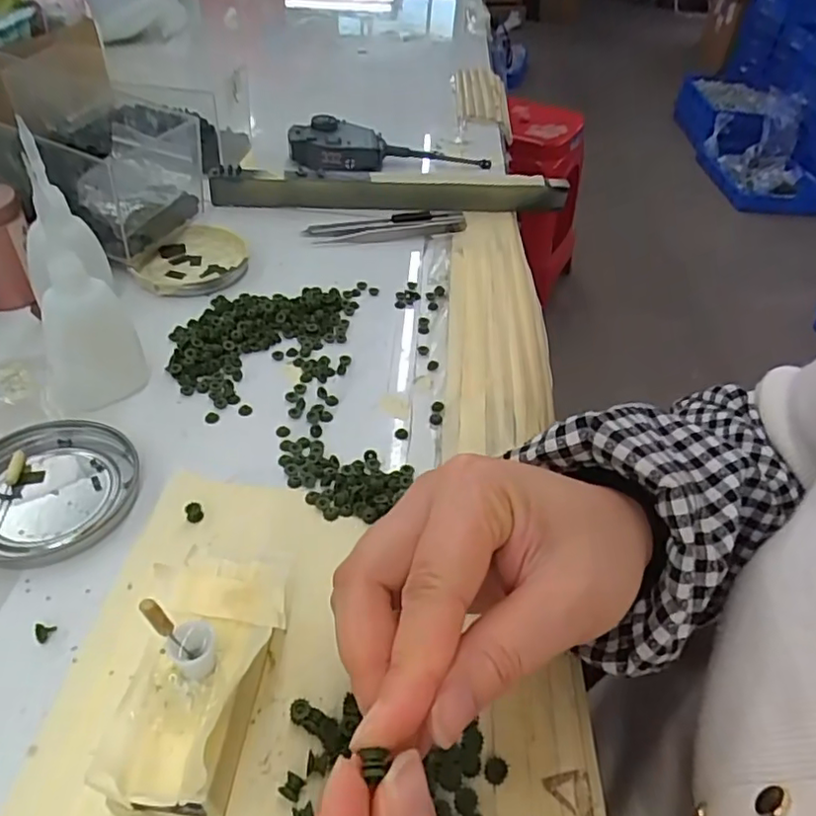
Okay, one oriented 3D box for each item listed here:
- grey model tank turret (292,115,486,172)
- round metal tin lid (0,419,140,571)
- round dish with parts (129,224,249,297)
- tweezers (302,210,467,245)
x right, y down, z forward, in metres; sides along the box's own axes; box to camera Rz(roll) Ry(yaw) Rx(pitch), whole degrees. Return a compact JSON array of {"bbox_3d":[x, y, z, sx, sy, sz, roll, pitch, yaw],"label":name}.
[{"bbox_3d":[-0.015,-0.246,0.573,0.186,0.032,0.048,-5,45,-12],"label":"grey model tank turret"},{"bbox_3d":[-0.166,0.036,0.284,0.075,0.009,0.072,4,44,-4],"label":"round metal tin lid"},{"bbox_3d":[-0.151,-0.103,0.430,0.072,0.015,0.077,-1,44,-8],"label":"round dish with parts"},{"bbox_3d":[-0.018,-0.148,0.487,0.126,0.011,0.032,-7,45,-14],"label":"tweezers"}]

